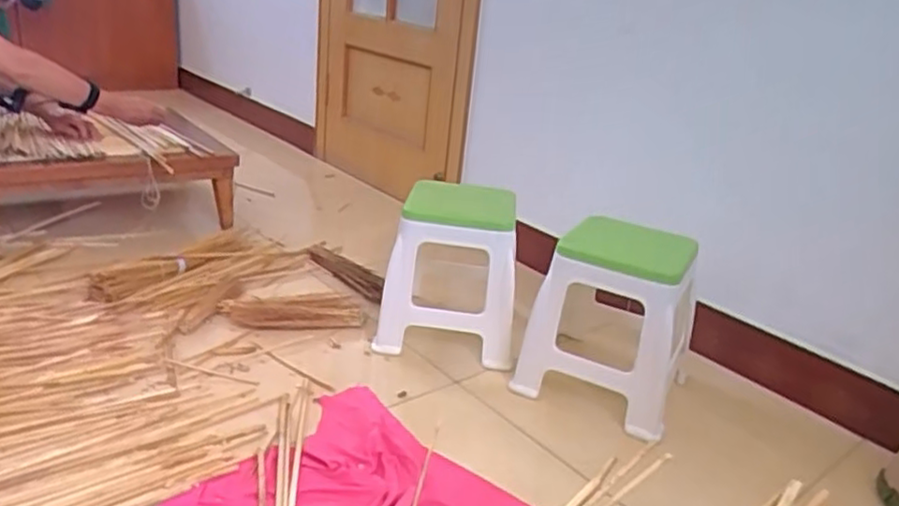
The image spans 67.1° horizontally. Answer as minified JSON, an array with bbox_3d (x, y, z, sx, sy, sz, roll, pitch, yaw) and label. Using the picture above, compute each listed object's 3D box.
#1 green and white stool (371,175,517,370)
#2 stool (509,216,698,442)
[{"bbox_3d":[0.001,0.036,1.490,0.292,0.339,0.220,8,23,3],"label":"green and white stool"},{"bbox_3d":[0.325,0.117,1.359,0.303,0.355,0.256,16,25,21],"label":"stool"}]

